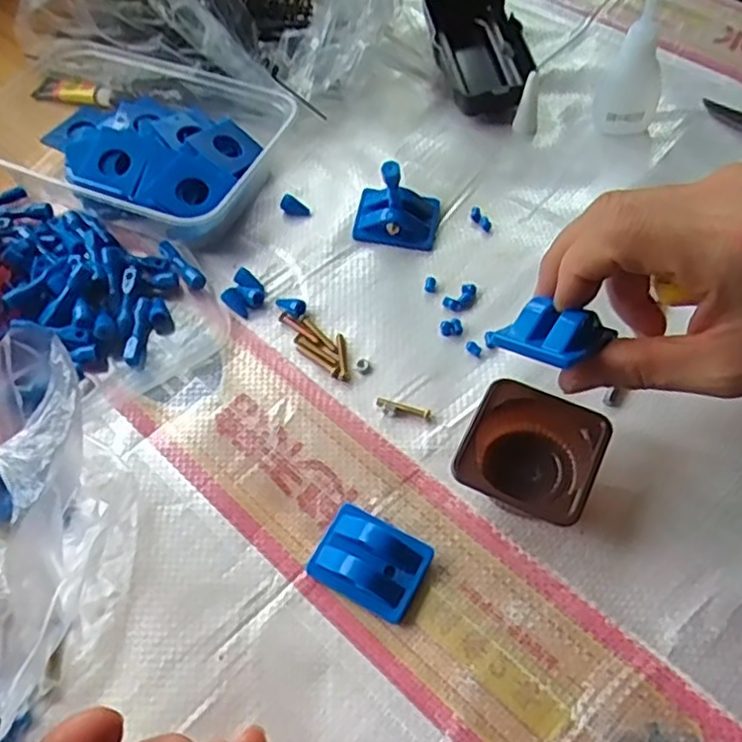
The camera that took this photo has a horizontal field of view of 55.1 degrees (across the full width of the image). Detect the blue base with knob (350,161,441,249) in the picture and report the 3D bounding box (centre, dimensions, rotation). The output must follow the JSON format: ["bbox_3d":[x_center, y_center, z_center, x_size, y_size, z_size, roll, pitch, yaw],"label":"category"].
[{"bbox_3d":[0.013,-0.094,0.379,0.044,0.045,0.032,9,59,10],"label":"blue base with knob"}]

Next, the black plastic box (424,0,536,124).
[{"bbox_3d":[0.066,-0.200,0.445,0.052,0.028,0.107,-9,58,-2],"label":"black plastic box"}]

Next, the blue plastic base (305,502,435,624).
[{"bbox_3d":[-0.001,0.076,0.290,0.044,0.019,0.034,25,63,18],"label":"blue plastic base"}]

